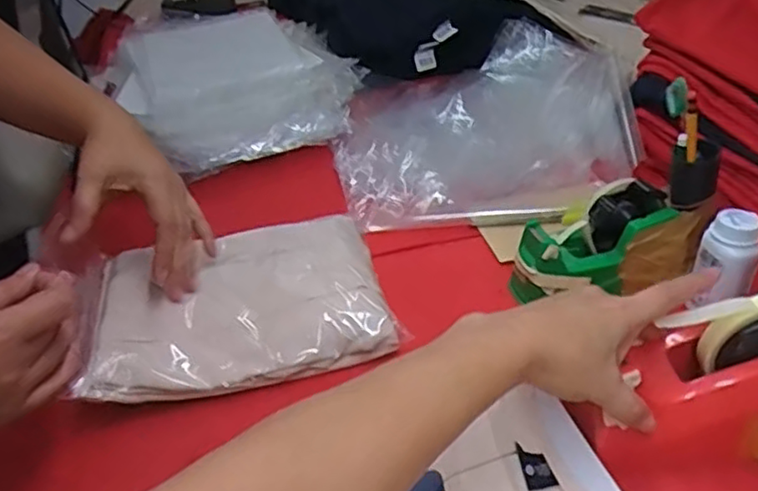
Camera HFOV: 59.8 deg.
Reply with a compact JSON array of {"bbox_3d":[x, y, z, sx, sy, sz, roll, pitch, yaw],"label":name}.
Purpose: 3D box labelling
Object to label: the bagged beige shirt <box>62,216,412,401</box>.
[{"bbox_3d":[-0.133,0.042,0.597,0.261,0.031,0.199,-6,38,-9],"label":"bagged beige shirt"}]

